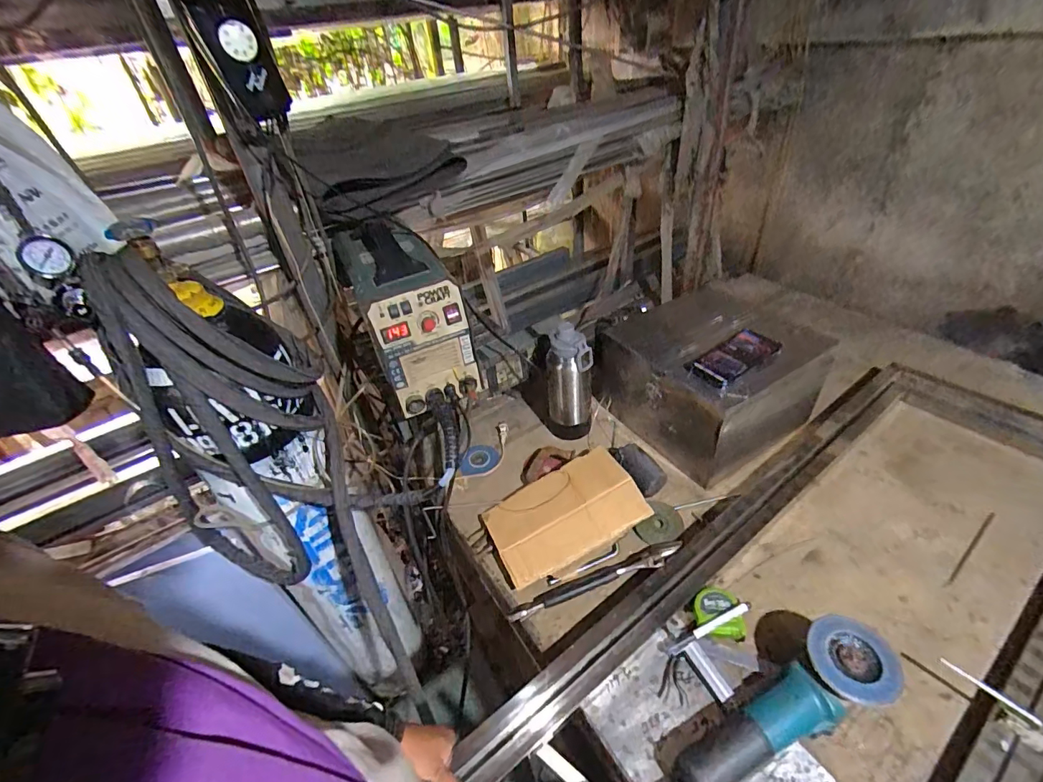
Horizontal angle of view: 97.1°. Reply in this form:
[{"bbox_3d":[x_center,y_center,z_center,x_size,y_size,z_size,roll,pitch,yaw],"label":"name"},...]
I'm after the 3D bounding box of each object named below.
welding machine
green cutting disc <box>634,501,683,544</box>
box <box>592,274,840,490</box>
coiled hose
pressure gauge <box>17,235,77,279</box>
[{"bbox_3d":[-0.216,-0.157,0.860,0.157,0.257,0.319,-19,40,-15],"label":"welding machine"},{"bbox_3d":[0.243,0.231,0.802,0.074,0.011,0.077,28,69,15],"label":"green cutting disc"},{"bbox_3d":[0.358,-0.029,0.946,0.291,0.228,0.351,-28,43,-25],"label":"box"},{"bbox_3d":[-0.450,0.076,0.752,0.282,0.574,0.170,-28,43,-25],"label":"coiled hose"},{"bbox_3d":[-0.570,-0.162,0.553,0.048,0.047,0.022,-34,45,-30],"label":"pressure gauge"}]

